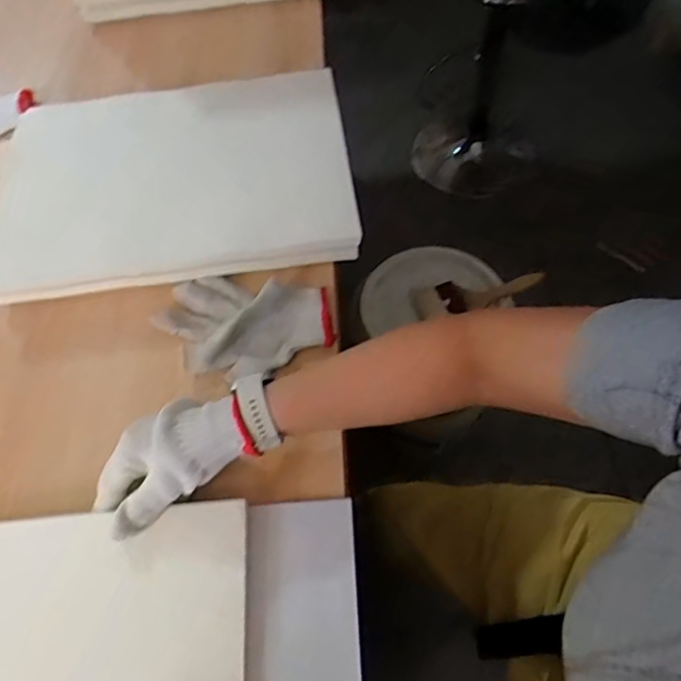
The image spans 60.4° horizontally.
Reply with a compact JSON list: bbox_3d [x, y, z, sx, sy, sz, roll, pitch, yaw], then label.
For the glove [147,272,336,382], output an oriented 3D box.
[{"bbox_3d":[-0.093,-0.017,0.554,0.165,0.025,0.103,5,60,7],"label":"glove"}]

